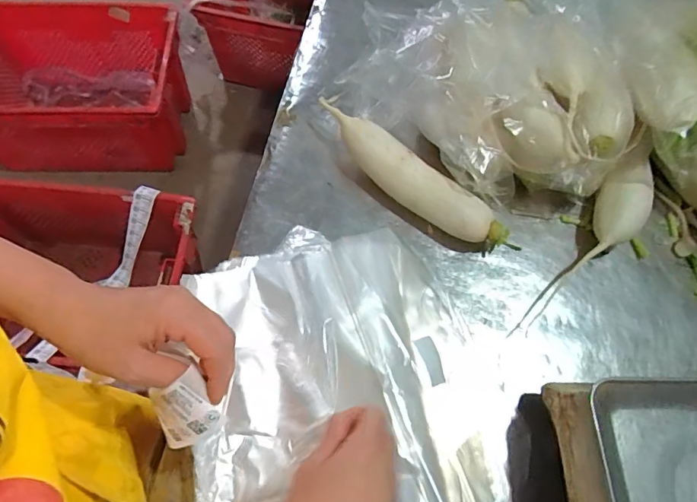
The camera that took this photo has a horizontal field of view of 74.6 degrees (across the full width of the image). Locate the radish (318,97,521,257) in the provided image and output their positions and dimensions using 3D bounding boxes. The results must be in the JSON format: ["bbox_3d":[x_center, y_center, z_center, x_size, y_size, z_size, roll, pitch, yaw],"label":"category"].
[{"bbox_3d":[0.073,-0.094,0.578,0.306,0.047,0.053,37,69,14],"label":"radish"}]

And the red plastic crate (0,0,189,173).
[{"bbox_3d":[-0.842,-0.517,1.437,0.636,0.278,0.452,-1,65,-2],"label":"red plastic crate"}]

